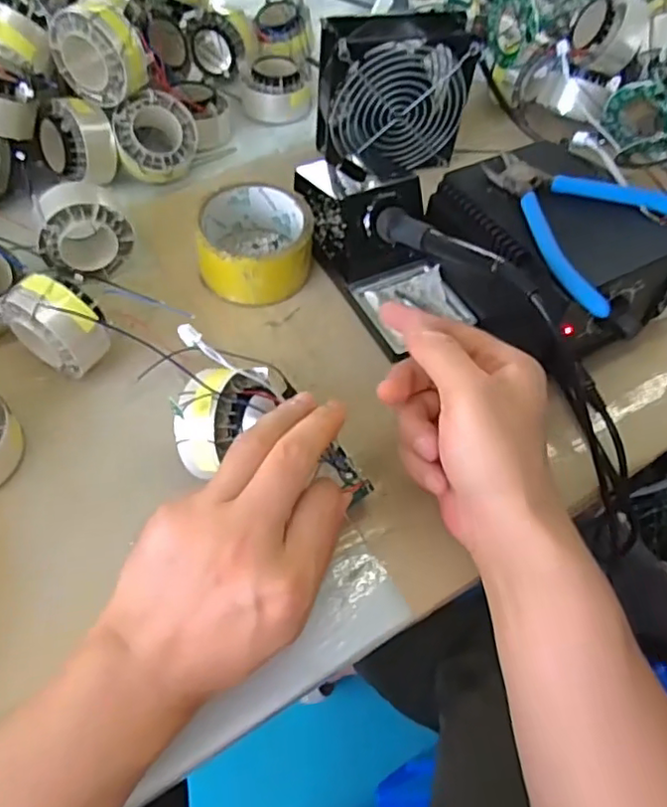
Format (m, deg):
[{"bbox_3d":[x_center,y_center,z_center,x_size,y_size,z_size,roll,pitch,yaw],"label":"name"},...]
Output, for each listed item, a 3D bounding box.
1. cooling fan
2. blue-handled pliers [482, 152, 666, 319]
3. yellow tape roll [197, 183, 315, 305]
[{"bbox_3d":[0.048,-0.251,0.510,0.121,0.114,0.057,-17,60,-13],"label":"cooling fan"},{"bbox_3d":[0.156,-0.124,0.396,0.127,0.014,0.130,-36,66,-22],"label":"blue-handled pliers"},{"bbox_3d":[-0.058,-0.118,0.462,0.083,0.045,0.087,1,57,-2],"label":"yellow tape roll"}]

